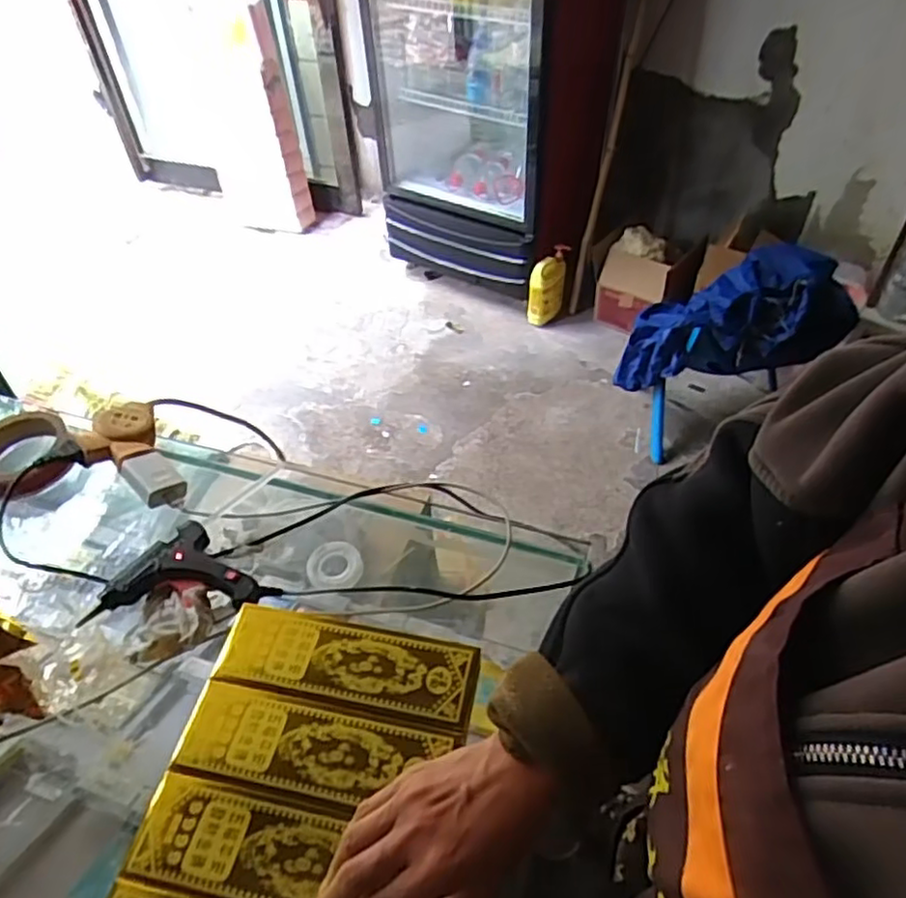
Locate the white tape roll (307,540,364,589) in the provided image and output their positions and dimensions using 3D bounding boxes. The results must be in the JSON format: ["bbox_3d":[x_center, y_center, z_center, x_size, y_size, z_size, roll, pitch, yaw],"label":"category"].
[{"bbox_3d":[-0.108,0.106,0.618,0.050,0.009,0.048,-1,48,1],"label":"white tape roll"}]

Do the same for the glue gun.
[{"bbox_3d":[-0.237,0.127,0.581,0.112,0.025,0.116,30,55,26],"label":"glue gun"}]

